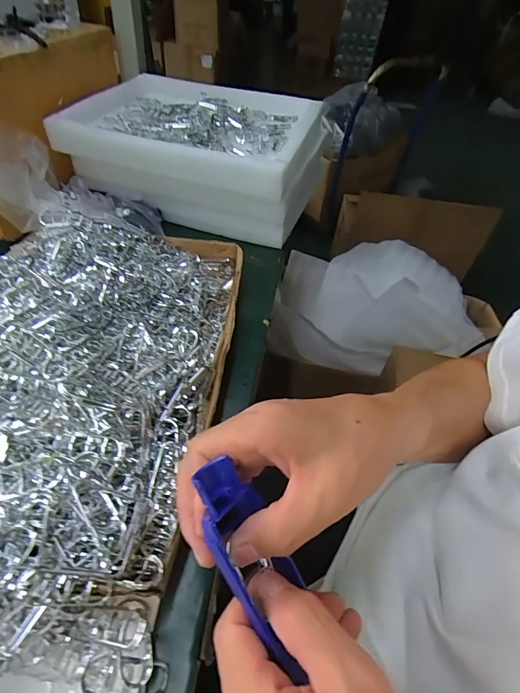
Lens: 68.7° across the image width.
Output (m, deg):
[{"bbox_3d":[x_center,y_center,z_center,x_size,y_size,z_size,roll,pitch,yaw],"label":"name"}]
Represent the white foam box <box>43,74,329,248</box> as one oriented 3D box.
[{"bbox_3d":[-0.098,-0.317,0.634,0.353,0.134,0.277,12,47,5],"label":"white foam box"}]

